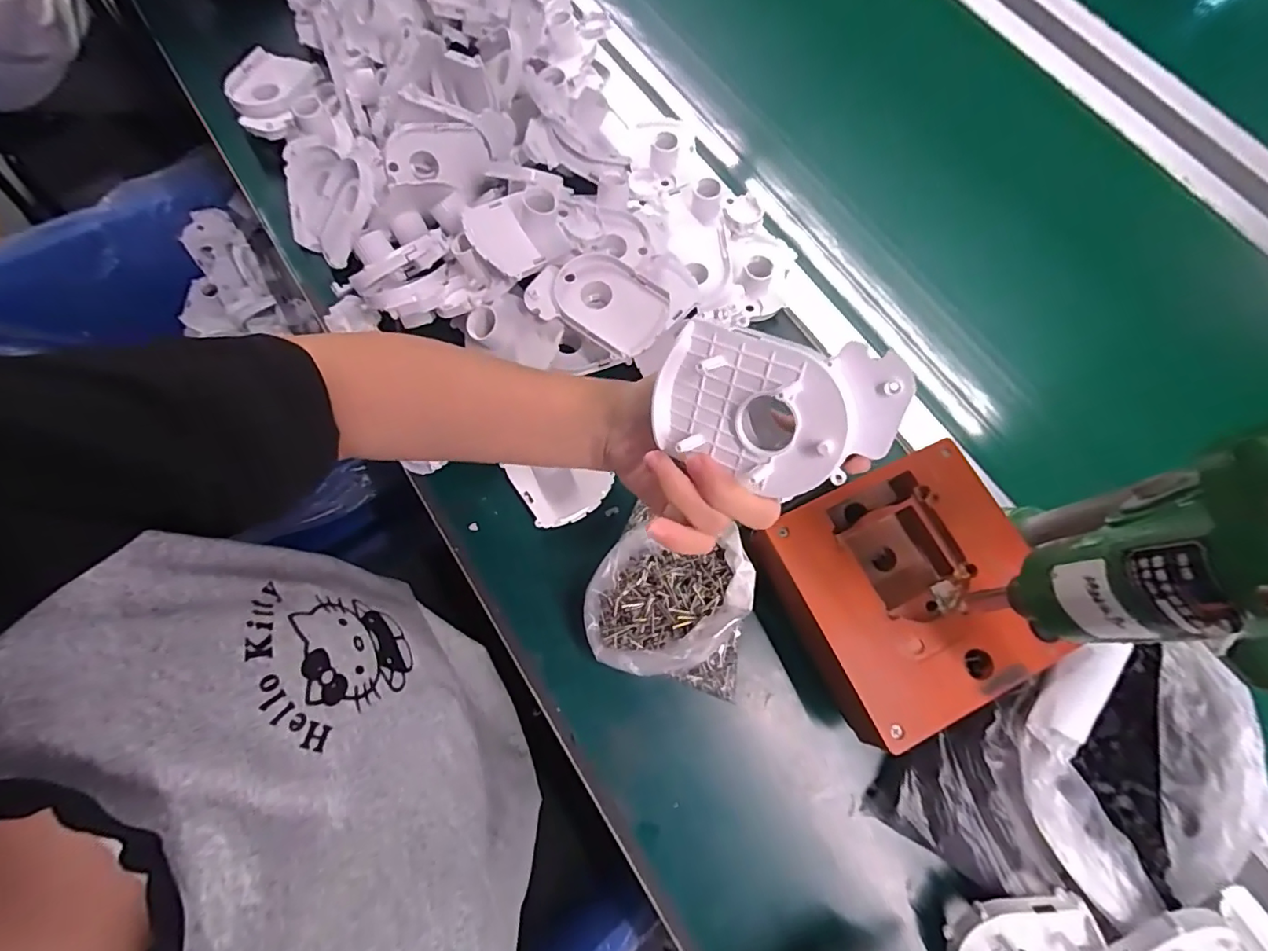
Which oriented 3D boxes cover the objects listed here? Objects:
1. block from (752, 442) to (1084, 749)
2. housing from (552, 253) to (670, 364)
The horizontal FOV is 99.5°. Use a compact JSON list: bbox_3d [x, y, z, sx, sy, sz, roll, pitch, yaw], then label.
[{"bbox_3d":[0.176,0.077,0.361,0.158,0.055,0.153,-21,74,-9],"label":"block"},{"bbox_3d":[-0.019,-0.133,0.415,0.086,0.019,0.062,31,74,8],"label":"housing"}]

